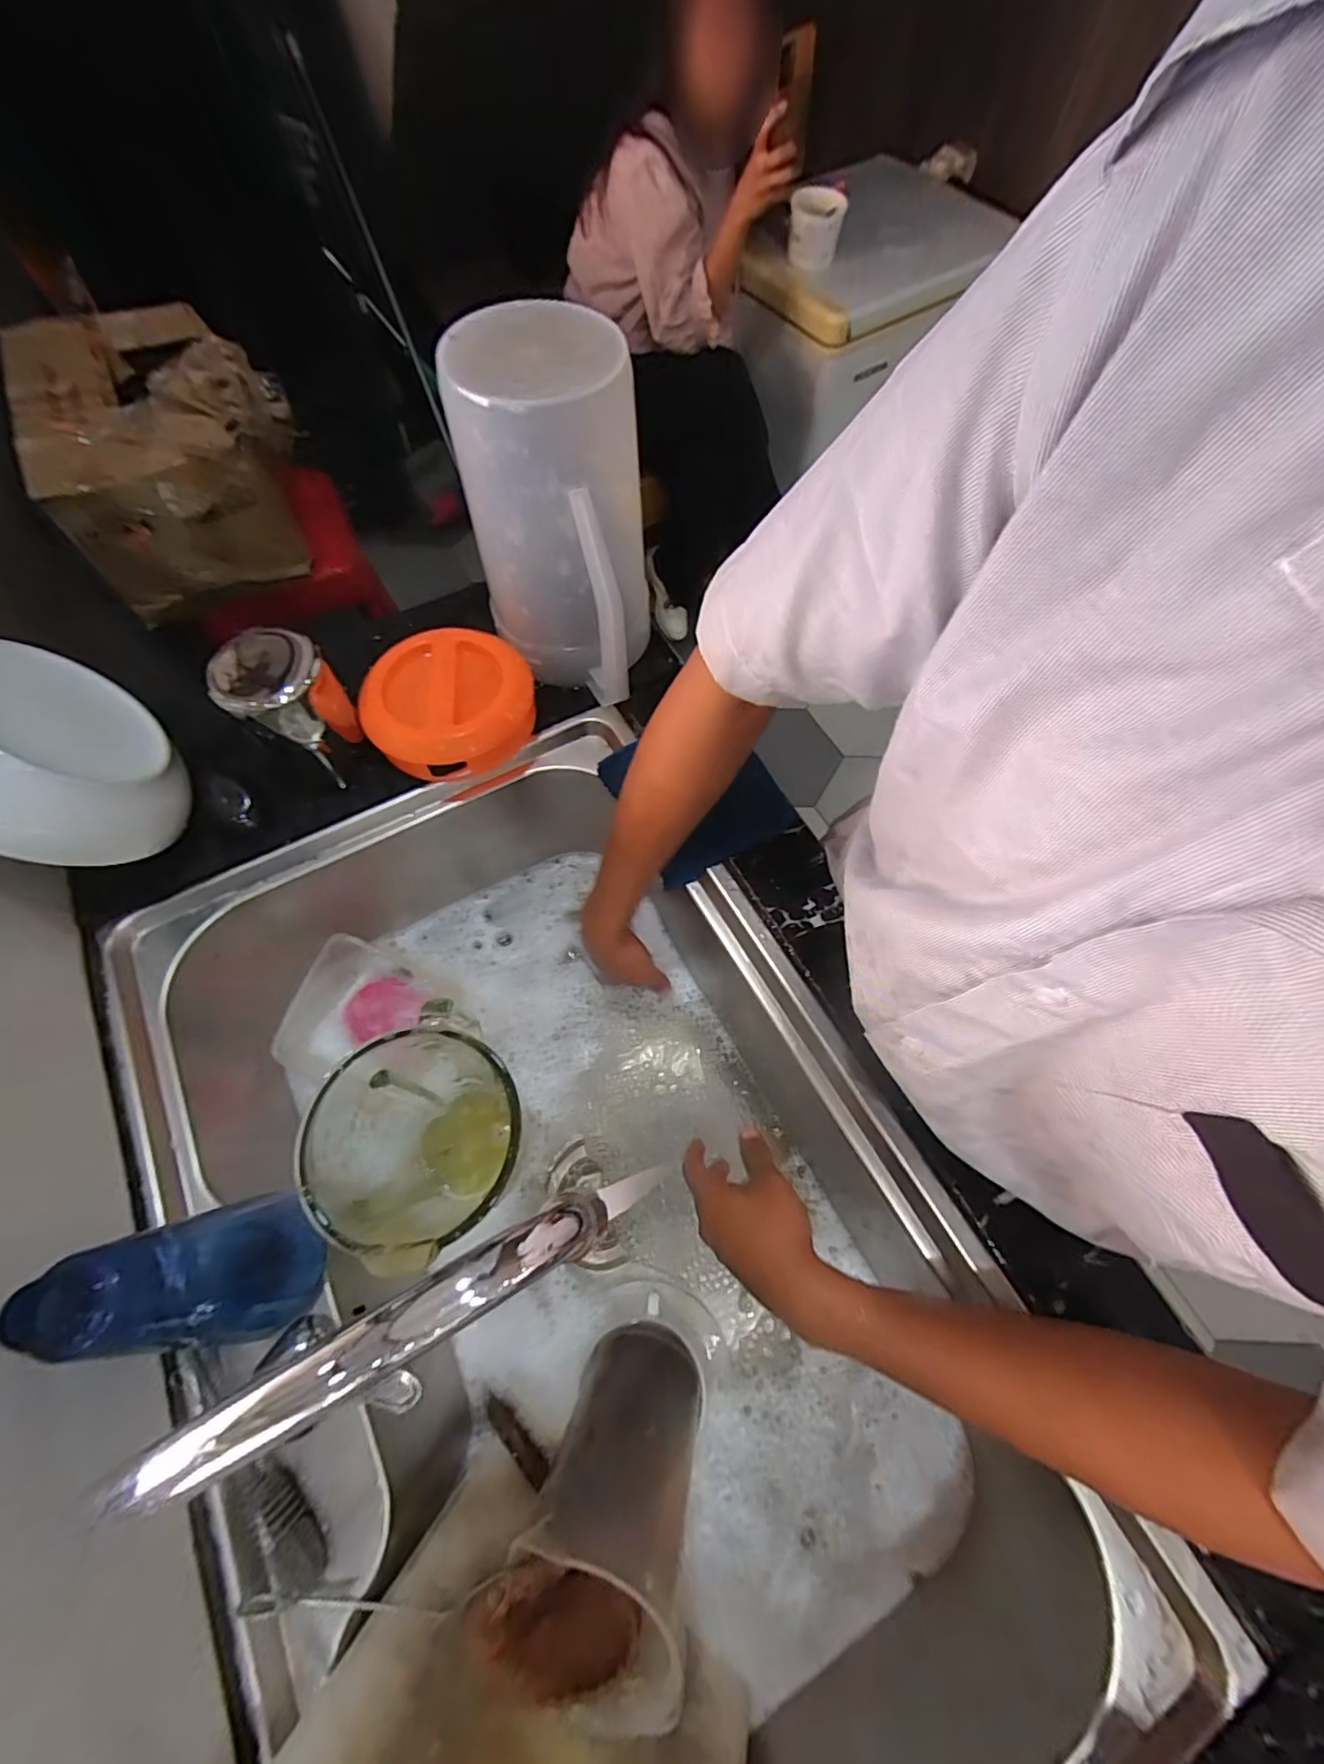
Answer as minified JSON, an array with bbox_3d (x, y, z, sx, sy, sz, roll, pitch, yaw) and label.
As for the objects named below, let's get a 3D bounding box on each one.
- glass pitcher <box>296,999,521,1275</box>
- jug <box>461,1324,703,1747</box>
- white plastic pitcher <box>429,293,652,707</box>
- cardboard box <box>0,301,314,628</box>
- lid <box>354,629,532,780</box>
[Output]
[{"bbox_3d":[-0.178,0.214,0.502,0.142,0.189,0.140,36,70,15],"label":"glass pitcher"},{"bbox_3d":[-0.030,0.436,0.441,0.140,0.184,0.102,23,101,1],"label":"jug"},{"bbox_3d":[-0.082,-0.288,0.508,0.141,0.228,0.163,-5,65,-3],"label":"white plastic pitcher"},{"bbox_3d":[-0.719,-0.648,0.913,0.313,0.178,0.453,-24,67,-11],"label":"cardboard box"},{"bbox_3d":[-0.194,-0.166,0.565,0.151,0.046,0.140,-14,66,-7],"label":"lid"}]

